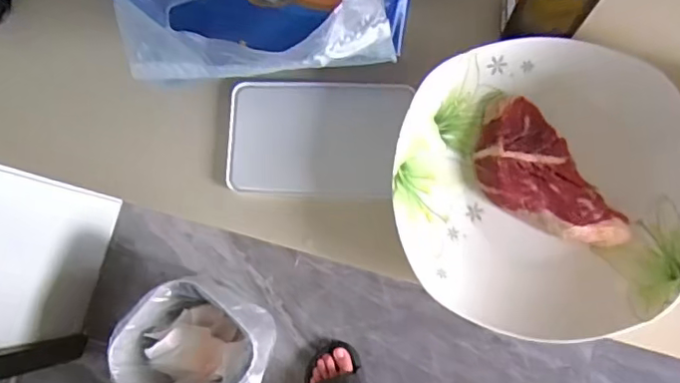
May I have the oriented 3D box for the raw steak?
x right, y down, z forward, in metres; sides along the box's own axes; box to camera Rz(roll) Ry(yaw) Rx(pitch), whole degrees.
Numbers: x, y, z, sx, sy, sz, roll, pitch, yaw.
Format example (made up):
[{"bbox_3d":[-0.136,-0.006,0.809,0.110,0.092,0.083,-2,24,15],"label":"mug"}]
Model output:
[{"bbox_3d":[0.134,-0.005,0.382,0.059,0.014,0.114,-36,81,-1],"label":"raw steak"}]

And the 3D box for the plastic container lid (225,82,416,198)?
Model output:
[{"bbox_3d":[-0.017,-0.038,0.414,0.125,0.010,0.082,2,82,4],"label":"plastic container lid"}]

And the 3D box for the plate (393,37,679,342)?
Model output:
[{"bbox_3d":[0.133,-0.004,0.376,0.184,0.031,0.187,-1,82,4],"label":"plate"}]

